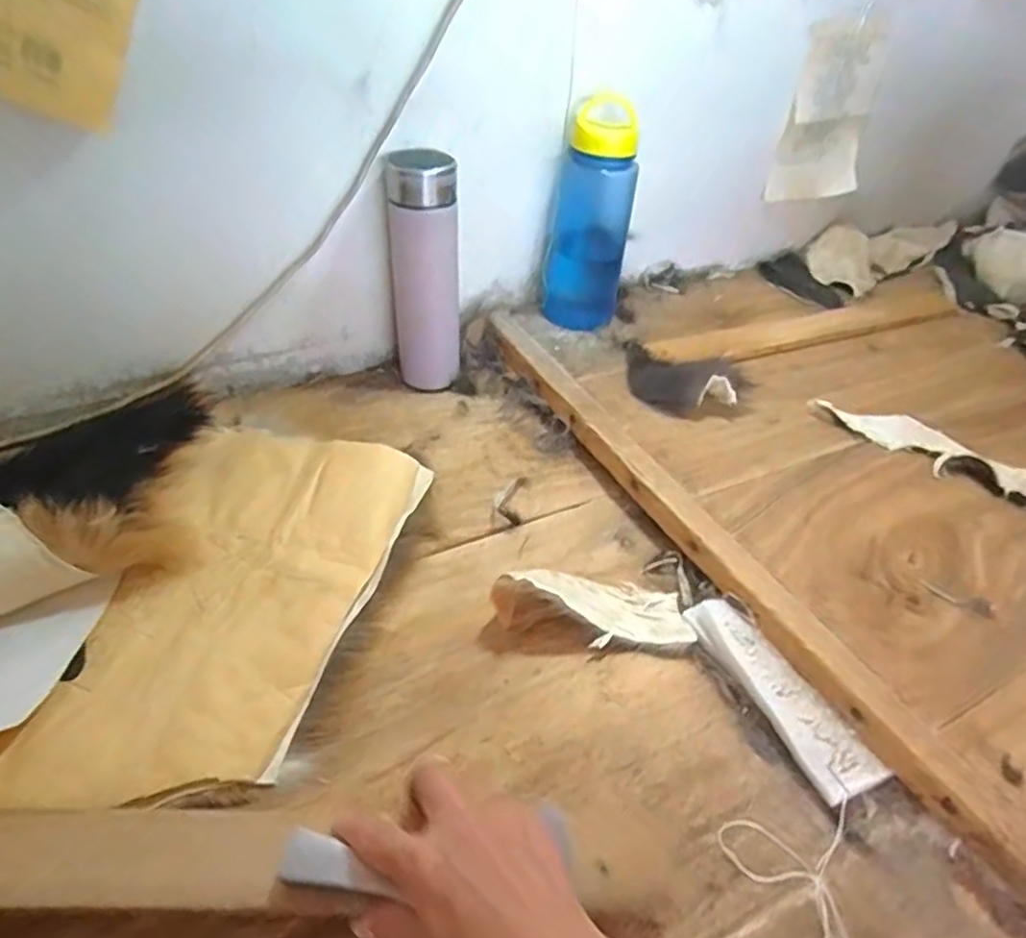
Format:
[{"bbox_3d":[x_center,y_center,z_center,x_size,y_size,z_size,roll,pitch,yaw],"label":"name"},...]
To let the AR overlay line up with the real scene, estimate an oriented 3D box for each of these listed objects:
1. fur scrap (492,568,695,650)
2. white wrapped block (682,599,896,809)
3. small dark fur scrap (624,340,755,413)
[{"bbox_3d":[0.056,0.103,0.494,0.147,0.050,0.062,14,42,-9],"label":"fur scrap"},{"bbox_3d":[0.178,0.151,0.447,0.040,0.024,0.147,-18,47,-23],"label":"white wrapped block"},{"bbox_3d":[0.160,-0.096,0.655,0.142,0.047,0.088,26,46,21],"label":"small dark fur scrap"}]

